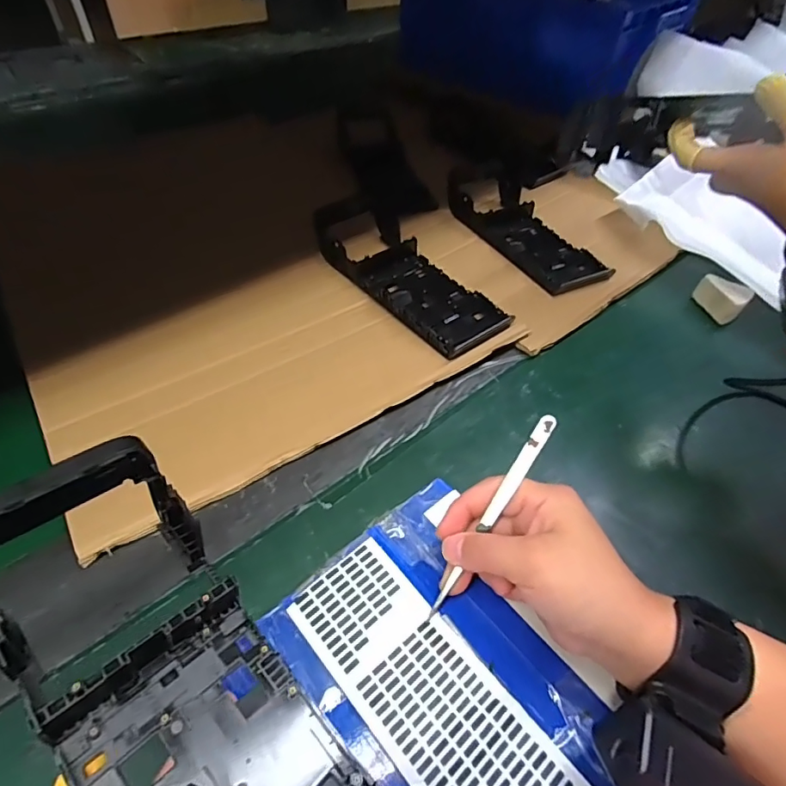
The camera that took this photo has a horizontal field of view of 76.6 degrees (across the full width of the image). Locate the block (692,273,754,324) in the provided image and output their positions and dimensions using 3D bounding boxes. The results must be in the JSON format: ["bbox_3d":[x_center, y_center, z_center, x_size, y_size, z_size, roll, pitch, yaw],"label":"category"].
[{"bbox_3d":[0.324,-0.095,0.493,0.016,0.033,0.049,-19,53,-20],"label":"block"}]

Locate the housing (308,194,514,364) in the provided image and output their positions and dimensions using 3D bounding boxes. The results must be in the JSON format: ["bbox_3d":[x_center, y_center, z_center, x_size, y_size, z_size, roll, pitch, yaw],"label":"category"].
[{"bbox_3d":[0.007,-0.122,0.484,0.085,0.039,0.231,-26,55,-24],"label":"housing"}]

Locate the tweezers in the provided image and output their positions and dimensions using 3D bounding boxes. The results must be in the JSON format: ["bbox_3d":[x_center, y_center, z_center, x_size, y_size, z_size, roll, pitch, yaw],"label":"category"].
[{"bbox_3d":[0.055,0.070,0.279,0.010,0.006,0.130,32,96,26],"label":"tweezers"}]

